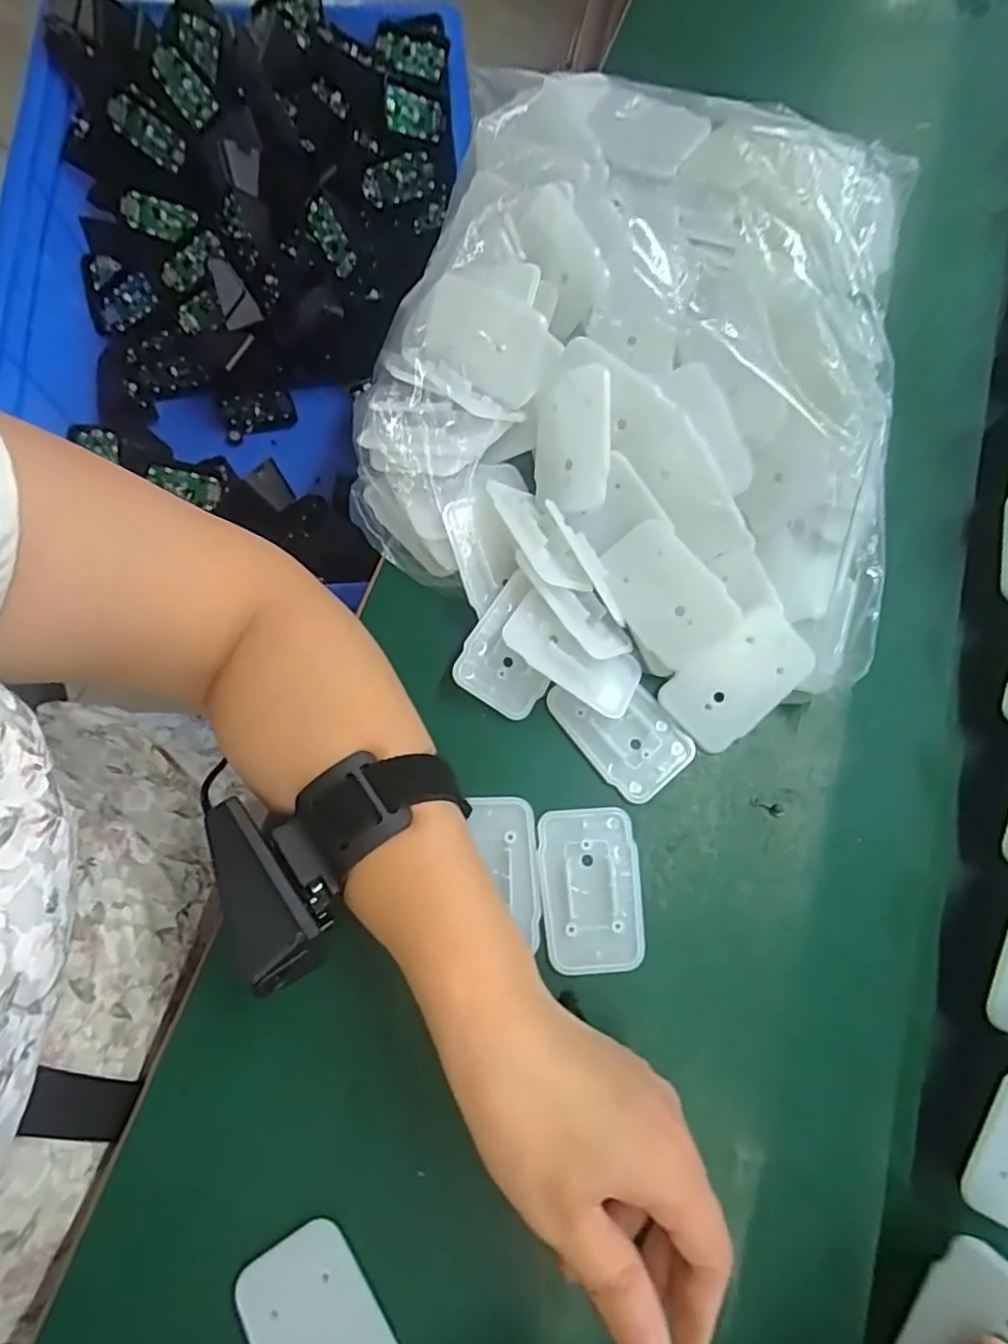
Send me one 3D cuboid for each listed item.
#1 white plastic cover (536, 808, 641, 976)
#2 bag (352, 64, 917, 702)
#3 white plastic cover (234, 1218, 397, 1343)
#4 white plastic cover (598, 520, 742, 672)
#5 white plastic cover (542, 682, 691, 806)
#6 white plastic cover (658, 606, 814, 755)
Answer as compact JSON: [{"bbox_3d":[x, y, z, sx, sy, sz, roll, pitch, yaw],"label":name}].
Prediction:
[{"bbox_3d":[0.040,0.098,0.287,0.044,0.004,0.069,-5,74,-2],"label":"white plastic cover"},{"bbox_3d":[0.066,-0.157,0.327,0.261,0.075,0.317,13,74,3],"label":"bag"},{"bbox_3d":[-0.068,0.248,0.235,0.043,0.004,0.069,-32,76,-10],"label":"white plastic cover"},{"bbox_3d":[0.077,-0.037,0.306,0.043,0.004,0.066,-40,82,13],"label":"white plastic cover"},{"bbox_3d":[0.056,0.027,0.308,0.043,0.005,0.068,-41,78,-12],"label":"white plastic cover"},{"bbox_3d":[0.111,0.005,0.302,0.067,0.004,0.043,-42,92,14],"label":"white plastic cover"}]

